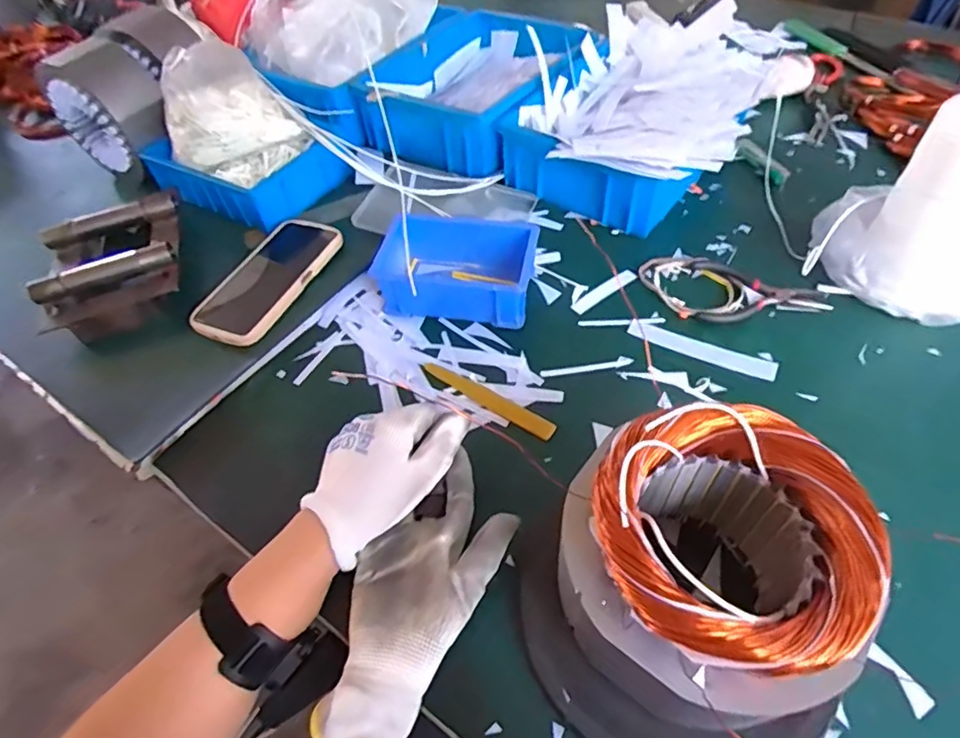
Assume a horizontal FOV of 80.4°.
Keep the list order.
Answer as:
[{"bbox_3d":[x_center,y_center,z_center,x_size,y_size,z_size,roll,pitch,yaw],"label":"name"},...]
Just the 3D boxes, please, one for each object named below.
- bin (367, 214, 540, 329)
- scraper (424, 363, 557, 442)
[{"bbox_3d":[-0.023,-0.098,0.553,0.149,0.055,0.101,7,52,11],"label":"bin"},{"bbox_3d":[0.005,0.024,0.487,0.131,0.005,0.017,28,58,25],"label":"scraper"}]

